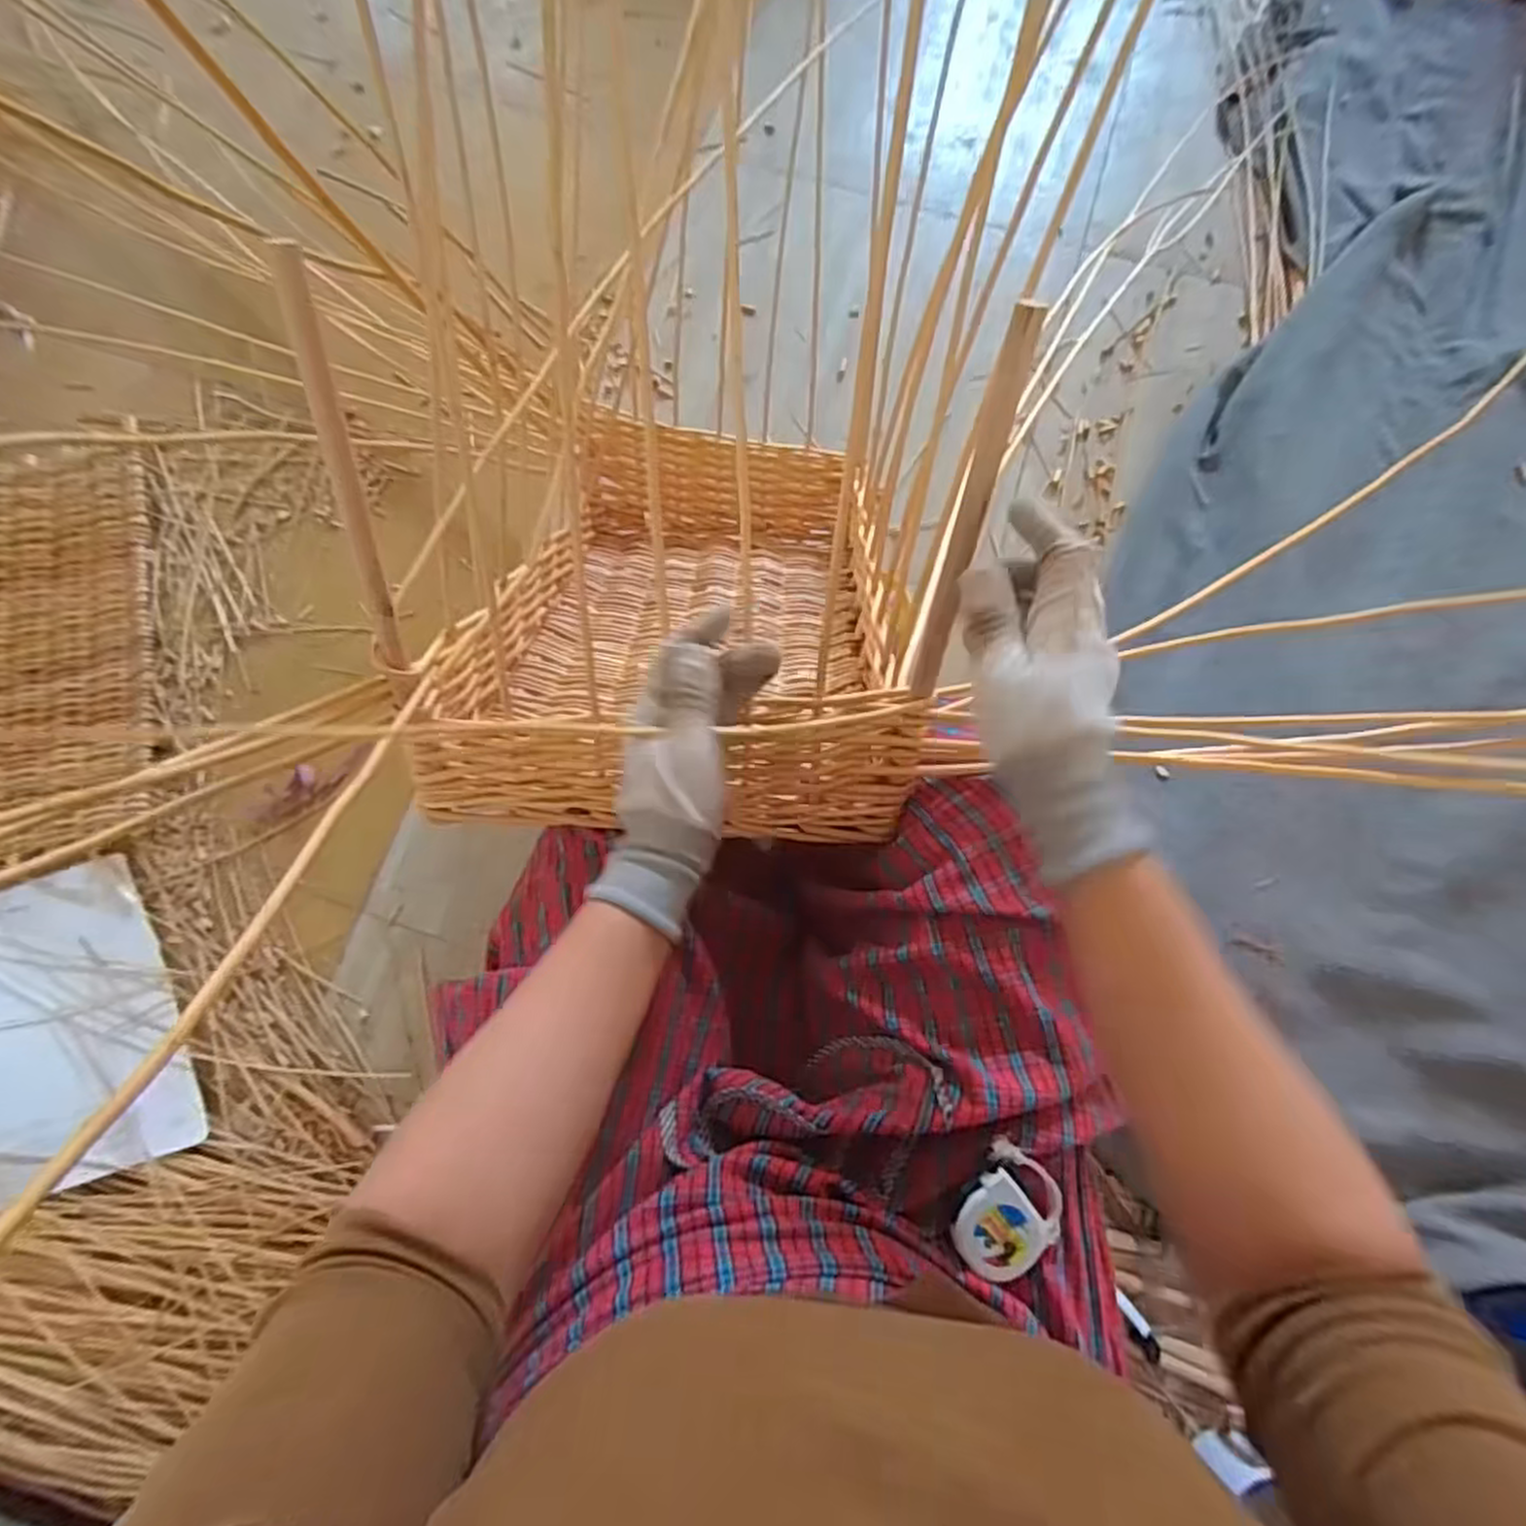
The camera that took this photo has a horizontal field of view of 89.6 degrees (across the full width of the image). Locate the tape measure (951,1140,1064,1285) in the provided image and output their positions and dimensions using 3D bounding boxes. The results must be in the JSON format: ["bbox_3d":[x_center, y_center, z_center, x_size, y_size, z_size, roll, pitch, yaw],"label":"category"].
[{"bbox_3d":[0.144,0.268,0.457,0.062,0.023,0.068,38,78,-4],"label":"tape measure"}]

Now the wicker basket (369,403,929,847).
[{"bbox_3d":[-0.072,-0.167,0.734,0.341,0.147,0.545,1,38,-3],"label":"wicker basket"}]

